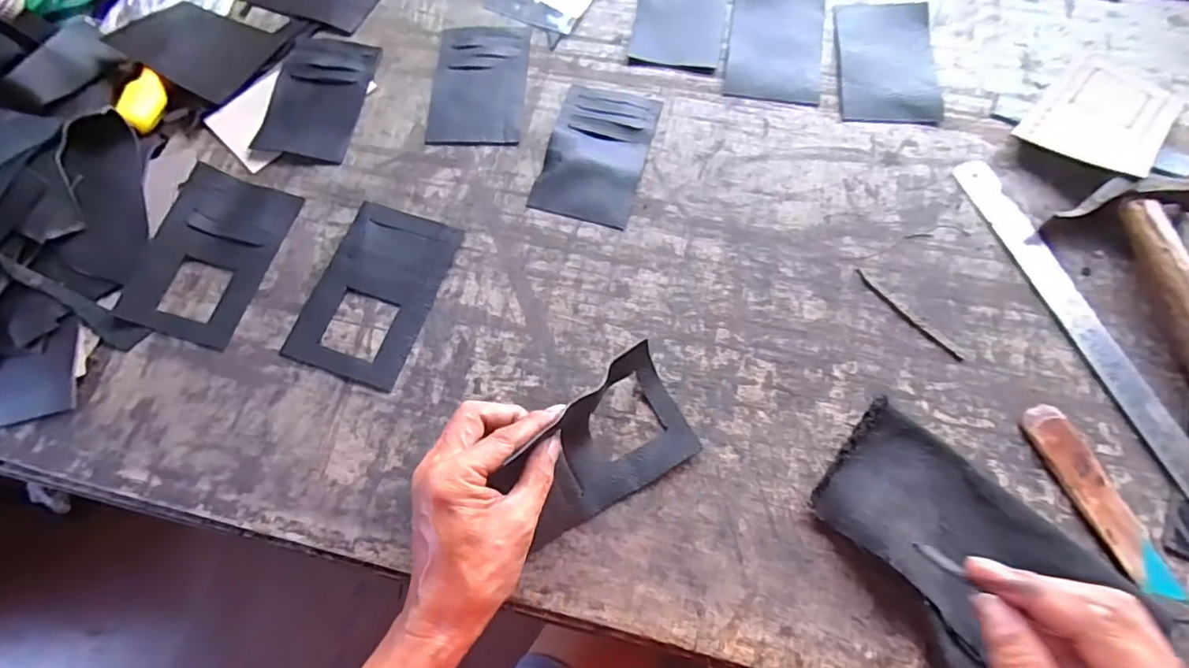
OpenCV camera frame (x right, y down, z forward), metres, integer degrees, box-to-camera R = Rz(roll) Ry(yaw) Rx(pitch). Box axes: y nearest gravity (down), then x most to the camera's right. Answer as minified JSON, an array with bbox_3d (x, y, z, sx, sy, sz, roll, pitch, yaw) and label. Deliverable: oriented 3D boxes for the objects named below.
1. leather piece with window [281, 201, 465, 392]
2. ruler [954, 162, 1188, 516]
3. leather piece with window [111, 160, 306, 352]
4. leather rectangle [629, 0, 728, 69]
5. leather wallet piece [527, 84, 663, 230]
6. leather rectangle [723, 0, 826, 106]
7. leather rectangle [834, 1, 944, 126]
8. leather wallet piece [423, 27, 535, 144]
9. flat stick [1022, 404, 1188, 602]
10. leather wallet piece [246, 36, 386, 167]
[{"bbox_3d":[-0.161,-0.033,0.417,0.089,0.004,0.132,17,70,8],"label":"leather piece with window"},{"bbox_3d":[0.361,0.075,0.349,0.032,0.007,0.460,-18,69,-5],"label":"ruler"},{"bbox_3d":[-0.289,-0.060,0.430,0.092,0.009,0.131,16,73,4],"label":"leather piece with window"},{"bbox_3d":[0.078,-0.292,0.505,0.077,0.004,0.131,10,69,6],"label":"leather rectangle"},{"bbox_3d":[0.003,-0.147,0.453,0.078,0.006,0.125,14,70,7],"label":"leather wallet piece"},{"bbox_3d":[0.157,-0.254,0.489,0.078,0.004,0.125,9,69,5],"label":"leather rectangle"},{"bbox_3d":[0.246,-0.232,0.477,0.080,0.005,0.125,4,69,4],"label":"leather rectangle"},{"bbox_3d":[-0.097,-0.213,0.481,0.077,0.004,0.124,2,69,3],"label":"leather wallet piece"},{"bbox_3d":[0.309,0.100,0.345,0.030,0.007,0.120,-20,69,-6],"label":"flat stick"},{"bbox_3d":[-0.234,-0.203,0.481,0.080,0.004,0.127,6,69,4],"label":"leather wallet piece"}]

